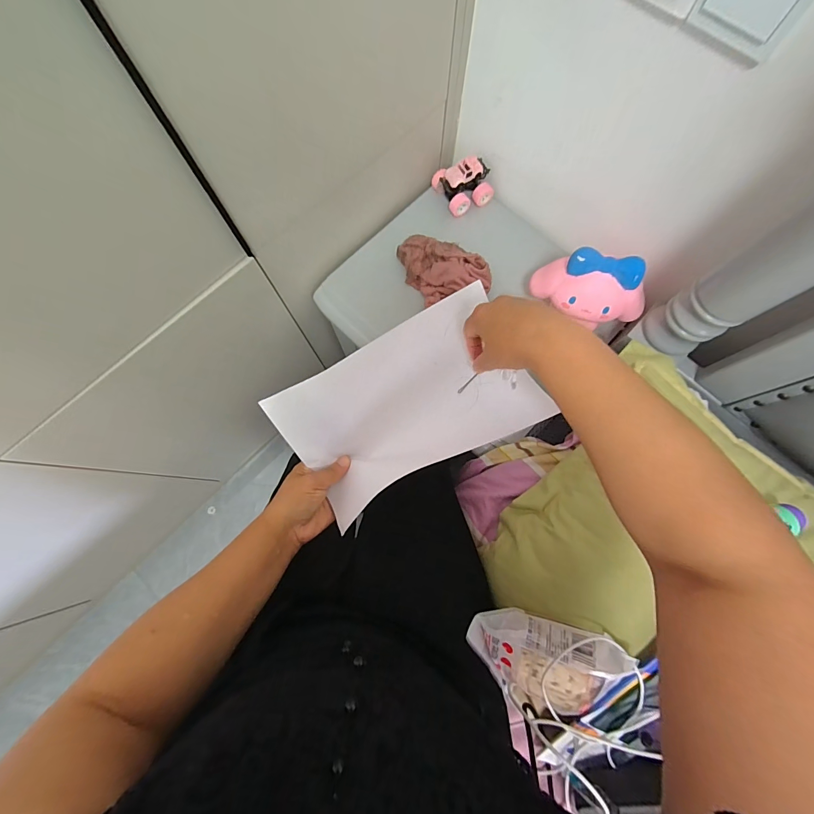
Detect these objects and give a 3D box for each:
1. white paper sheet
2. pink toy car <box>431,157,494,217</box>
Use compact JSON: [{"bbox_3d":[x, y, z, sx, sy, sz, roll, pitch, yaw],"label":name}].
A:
[{"bbox_3d":[0.008,0.000,0.435,0.283,0.047,0.179,-30,103,-5],"label":"white paper sheet"},{"bbox_3d":[0.105,-0.412,0.660,0.090,0.058,0.081,-27,78,-6],"label":"pink toy car"}]

